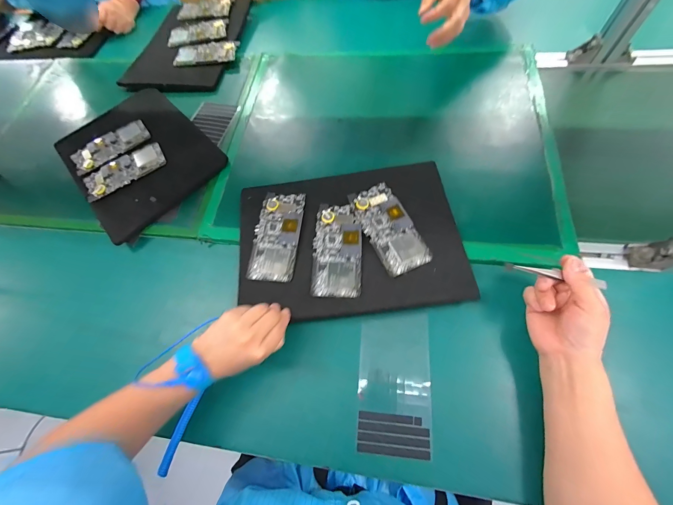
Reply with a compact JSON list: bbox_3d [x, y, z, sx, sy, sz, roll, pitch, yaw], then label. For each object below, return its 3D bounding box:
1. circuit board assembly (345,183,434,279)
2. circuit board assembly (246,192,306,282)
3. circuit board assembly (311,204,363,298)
[{"bbox_3d":[0.081,-0.041,0.448,0.072,0.012,0.154,-25,65,-5],"label":"circuit board assembly"},{"bbox_3d":[-0.096,-0.029,0.464,0.073,0.005,0.154,4,69,7],"label":"circuit board assembly"},{"bbox_3d":[0.002,-0.006,0.442,0.074,0.016,0.151,-1,65,7],"label":"circuit board assembly"}]

